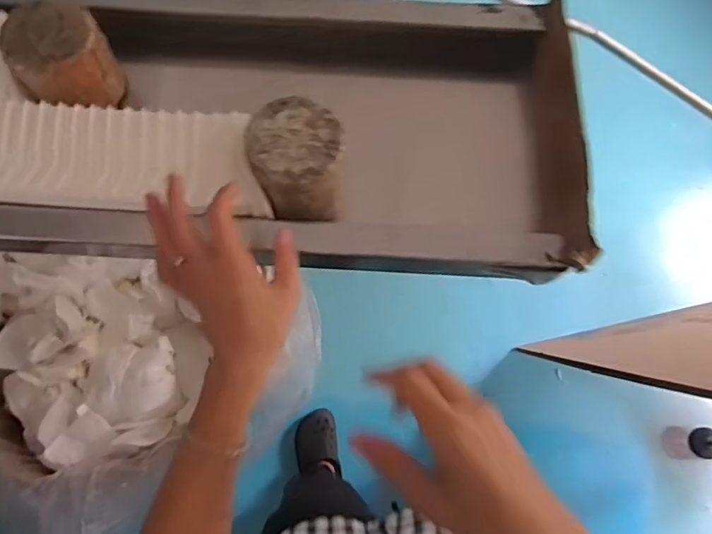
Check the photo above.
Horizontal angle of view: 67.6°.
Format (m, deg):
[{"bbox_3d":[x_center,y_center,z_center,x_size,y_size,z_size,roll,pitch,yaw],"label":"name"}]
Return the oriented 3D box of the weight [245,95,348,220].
[{"bbox_3d":[-0.055,-0.102,0.519,0.084,0.081,0.089,0,71,1],"label":"weight"}]

